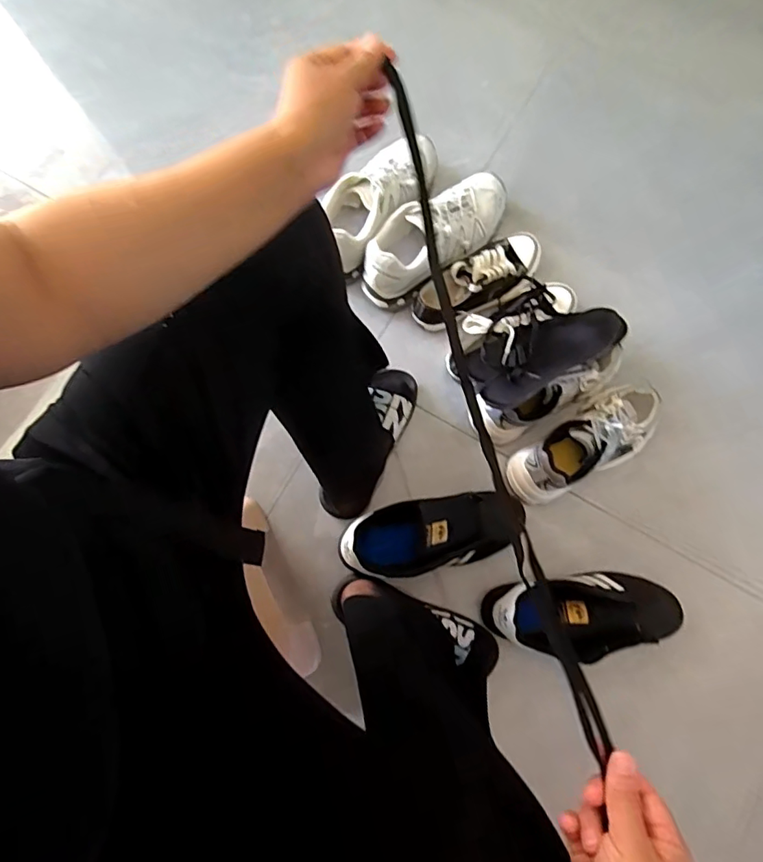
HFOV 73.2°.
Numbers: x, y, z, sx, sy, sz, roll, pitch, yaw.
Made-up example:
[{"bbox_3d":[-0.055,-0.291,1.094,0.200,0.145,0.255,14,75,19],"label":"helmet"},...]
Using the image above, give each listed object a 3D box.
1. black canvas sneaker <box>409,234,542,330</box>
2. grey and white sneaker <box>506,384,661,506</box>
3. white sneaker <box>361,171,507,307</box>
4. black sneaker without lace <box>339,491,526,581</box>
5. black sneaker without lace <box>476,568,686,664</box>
[{"bbox_3d":[0.168,-0.258,0.890,0.252,0.090,0.095,-32,80,-7],"label":"black canvas sneaker"},{"bbox_3d":[0.329,0.012,0.799,0.267,0.097,0.111,-28,80,-7],"label":"grey and white sneaker"},{"bbox_3d":[0.098,-0.332,0.883,0.298,0.134,0.108,-41,81,-9],"label":"white sneaker"},{"bbox_3d":[0.076,0.146,0.723,0.255,0.123,0.098,-13,78,-4],"label":"black sneaker without lace"},{"bbox_3d":[0.284,0.251,0.713,0.267,0.105,0.097,-6,78,-2],"label":"black sneaker without lace"}]

